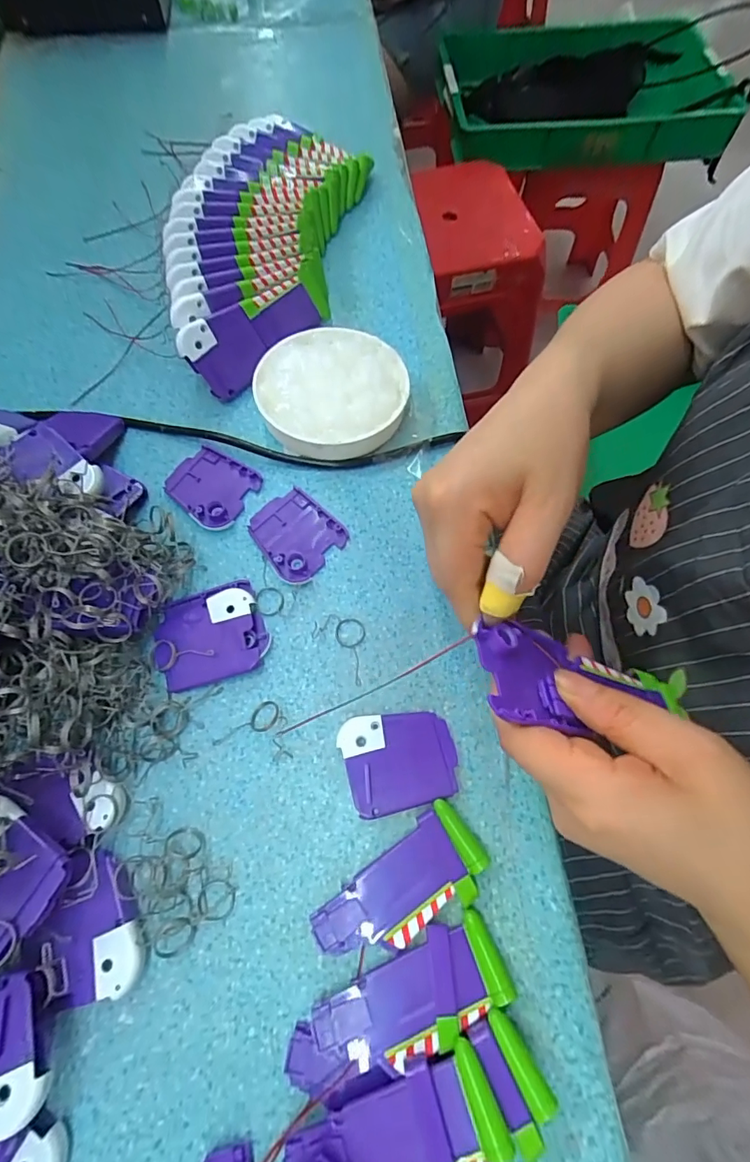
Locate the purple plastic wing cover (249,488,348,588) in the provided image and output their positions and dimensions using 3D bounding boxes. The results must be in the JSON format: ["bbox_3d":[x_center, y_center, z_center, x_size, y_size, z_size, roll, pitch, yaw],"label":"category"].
[{"bbox_3d":[-0.054,-0.032,0.321,0.060,0.004,0.053,41,72,14],"label":"purple plastic wing cover"}]

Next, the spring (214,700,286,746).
[{"bbox_3d":[-0.073,0.080,0.276,0.043,0.004,0.016,-15,68,-8],"label":"spring"}]

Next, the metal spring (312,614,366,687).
[{"bbox_3d":[-0.016,0.037,0.295,0.028,0.004,0.046,-41,74,-17],"label":"metal spring"}]

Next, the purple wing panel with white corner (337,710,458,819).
[{"bbox_3d":[0.014,0.099,0.269,0.061,0.006,0.051,-12,68,-7],"label":"purple wing panel with white corner"}]

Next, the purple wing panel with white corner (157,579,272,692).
[{"bbox_3d":[-0.100,0.031,0.290,0.064,0.013,0.058,-14,68,-7],"label":"purple wing panel with white corner"}]

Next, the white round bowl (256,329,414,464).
[{"bbox_3d":[-0.030,-0.138,0.350,0.103,0.029,0.110,1,67,-1],"label":"white round bowl"}]

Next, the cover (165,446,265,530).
[{"bbox_3d":[-0.115,-0.066,0.333,0.059,0.005,0.051,31,70,11],"label":"cover"}]

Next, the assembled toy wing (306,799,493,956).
[{"bbox_3d":[0.014,0.157,0.241,0.087,0.010,0.041,-36,73,-15],"label":"assembled toy wing"}]

